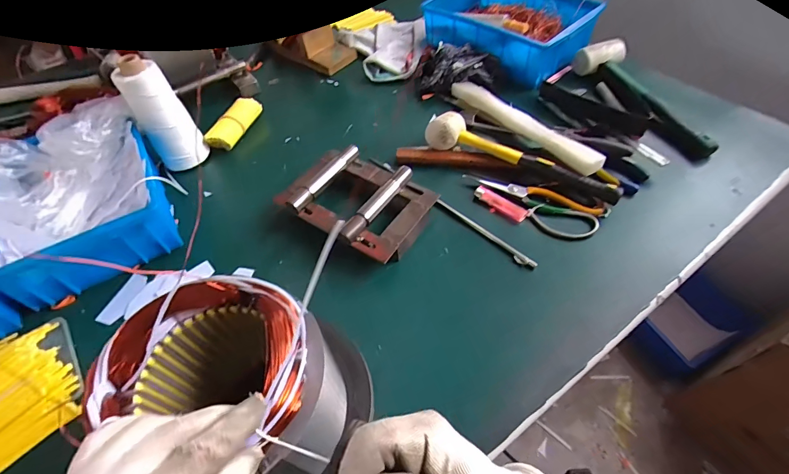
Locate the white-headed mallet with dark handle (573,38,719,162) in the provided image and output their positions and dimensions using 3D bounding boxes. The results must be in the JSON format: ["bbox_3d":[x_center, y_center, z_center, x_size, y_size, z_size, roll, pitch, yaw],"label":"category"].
[{"bbox_3d":[0.400,-0.239,0.636,0.086,0.038,0.290,-12,53,-3],"label":"white-headed mallet with dark handle"}]

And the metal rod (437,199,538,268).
[{"bbox_3d":[0.118,-0.007,0.508,0.012,0.007,0.154,-39,59,-21],"label":"metal rod"}]

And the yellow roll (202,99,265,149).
[{"bbox_3d":[-0.276,-0.198,0.673,0.040,0.031,0.117,10,55,13],"label":"yellow roll"}]

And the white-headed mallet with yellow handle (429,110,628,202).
[{"bbox_3d":[0.178,-0.115,0.558,0.284,0.048,0.052,25,59,22],"label":"white-headed mallet with yellow handle"}]

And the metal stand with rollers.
[{"bbox_3d":[-0.047,-0.048,0.531,0.175,0.047,0.135,27,60,23],"label":"metal stand with rollers"}]

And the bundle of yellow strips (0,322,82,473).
[{"bbox_3d":[-0.415,0.165,0.418,0.110,0.035,0.147,-38,59,-21],"label":"bundle of yellow strips"}]

